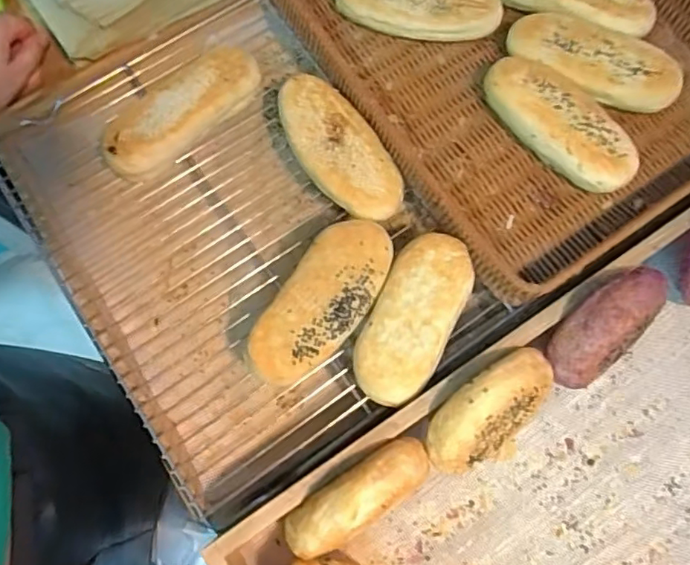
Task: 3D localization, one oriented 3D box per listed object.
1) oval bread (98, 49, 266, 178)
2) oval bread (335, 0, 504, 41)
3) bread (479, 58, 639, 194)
[{"bbox_3d":[-0.141,-0.149,0.495,0.152,0.044,0.058,-41,79,-11],"label":"oval bread"},{"bbox_3d":[0.068,-0.255,0.519,0.147,0.034,0.059,10,75,2],"label":"oval bread"},{"bbox_3d":[0.185,-0.136,0.485,0.144,0.041,0.066,40,78,10],"label":"bread"}]

